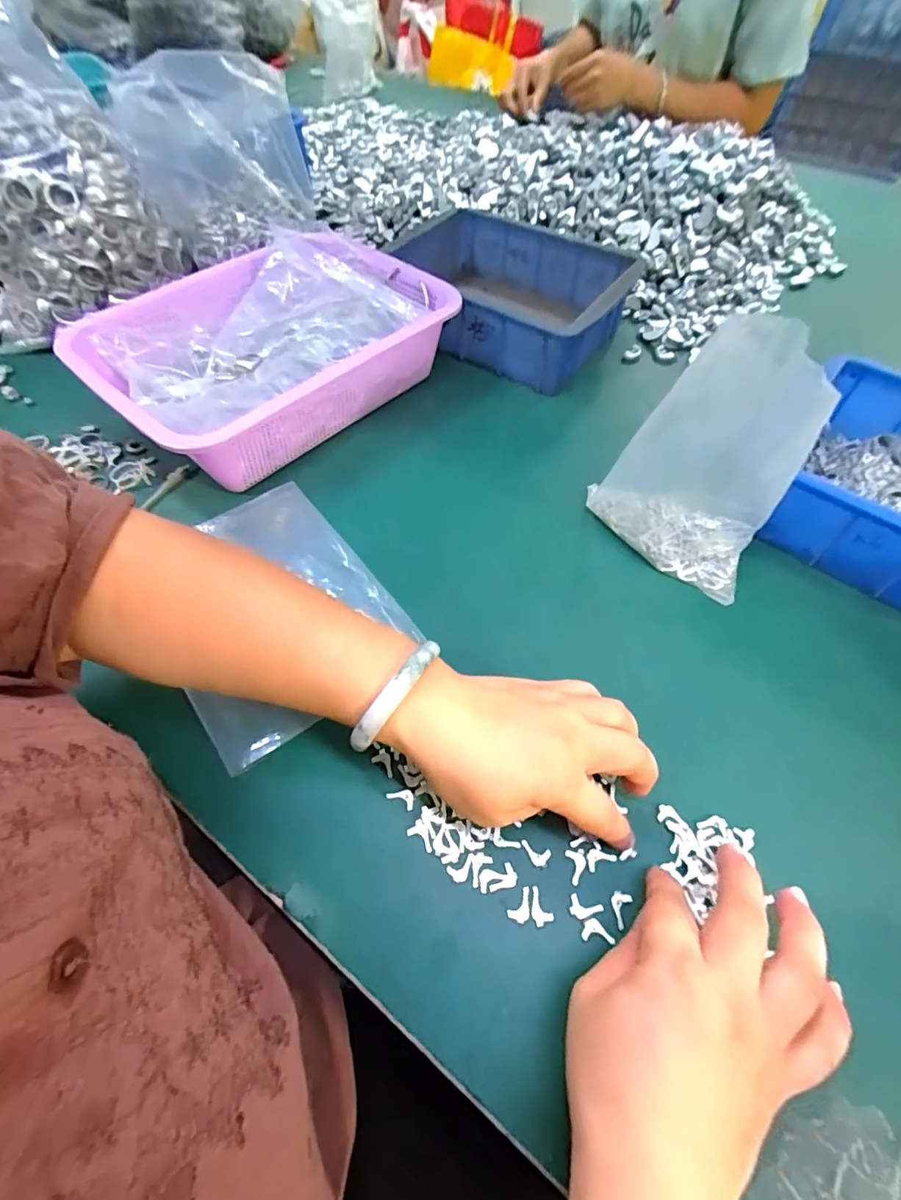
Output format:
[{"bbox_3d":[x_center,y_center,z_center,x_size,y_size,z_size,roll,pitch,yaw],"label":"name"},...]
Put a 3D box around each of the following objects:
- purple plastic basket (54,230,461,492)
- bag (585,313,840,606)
[{"bbox_3d":[-0.160,-0.226,0.468,0.221,0.095,0.300,36,65,22],"label":"purple plastic basket"},{"bbox_3d":[0.166,-0.092,0.337,0.122,0.161,0.065,28,62,18],"label":"bag"}]

